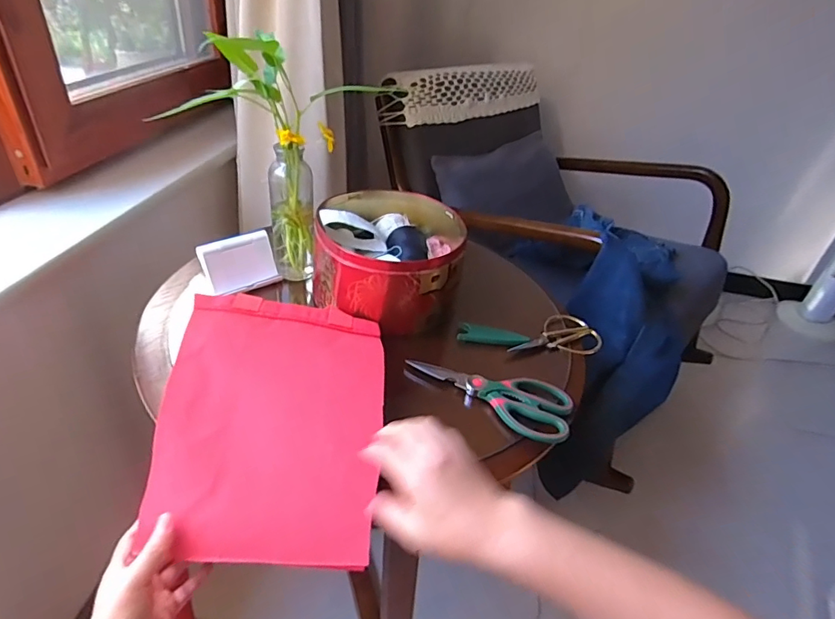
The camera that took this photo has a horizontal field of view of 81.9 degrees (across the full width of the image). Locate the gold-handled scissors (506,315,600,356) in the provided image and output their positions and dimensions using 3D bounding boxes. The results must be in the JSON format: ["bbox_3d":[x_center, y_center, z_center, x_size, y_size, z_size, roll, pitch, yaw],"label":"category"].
[{"bbox_3d":[0.191,0.045,0.660,0.138,0.016,0.074,-21,45,-33],"label":"gold-handled scissors"}]

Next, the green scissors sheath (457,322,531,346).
[{"bbox_3d":[0.102,0.036,0.650,0.091,0.013,0.026,11,37,4],"label":"green scissors sheath"}]

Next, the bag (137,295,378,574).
[{"bbox_3d":[-0.139,0.102,0.488,0.205,0.034,0.277,5,55,-13],"label":"bag"}]

